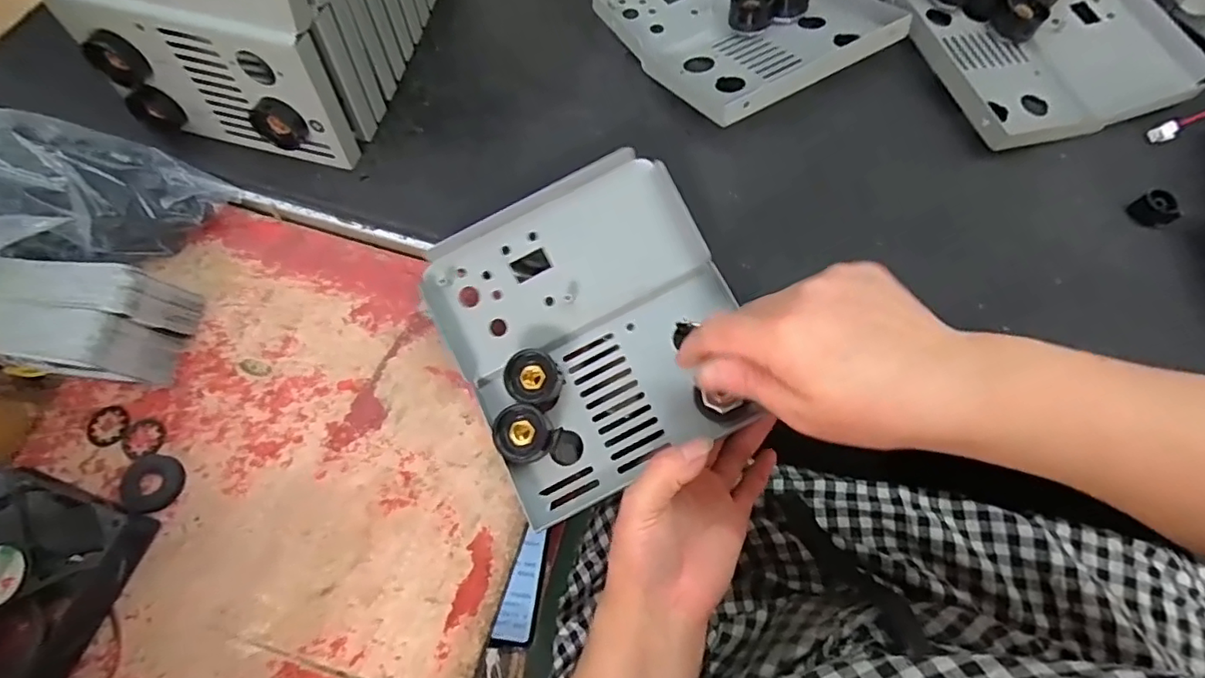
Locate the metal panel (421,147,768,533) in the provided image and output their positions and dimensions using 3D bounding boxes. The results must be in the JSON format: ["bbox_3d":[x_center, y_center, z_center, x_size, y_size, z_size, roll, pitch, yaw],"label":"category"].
[{"bbox_3d":[-0.006,-0.007,0.334,0.152,0.042,0.170,-27,71,-7],"label":"metal panel"}]

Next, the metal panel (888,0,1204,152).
[{"bbox_3d":[0.308,-0.214,0.410,0.181,0.027,0.154,-17,69,-8],"label":"metal panel"}]

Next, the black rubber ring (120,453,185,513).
[{"bbox_3d":[-0.249,0.078,0.321,0.035,0.007,0.029,42,73,15],"label":"black rubber ring"}]

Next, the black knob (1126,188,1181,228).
[{"bbox_3d":[0.348,-0.082,0.365,0.015,0.018,0.023,-27,71,-11],"label":"black knob"}]

